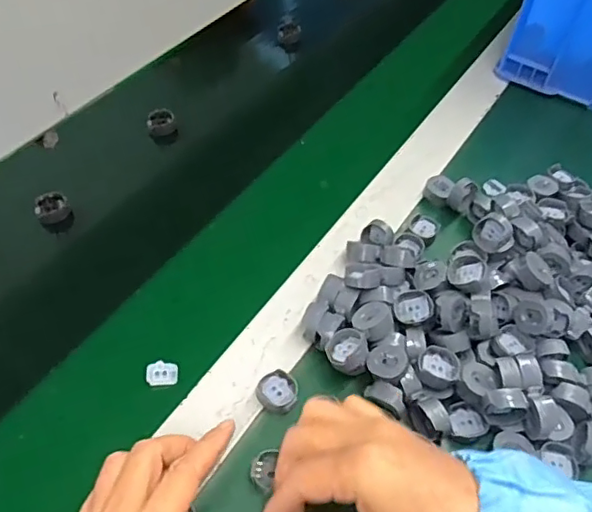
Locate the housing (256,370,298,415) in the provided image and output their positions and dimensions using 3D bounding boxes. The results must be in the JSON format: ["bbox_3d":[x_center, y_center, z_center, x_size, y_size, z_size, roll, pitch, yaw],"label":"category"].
[{"bbox_3d":[-0.012,0.095,0.399,0.029,0.009,0.026,21,53,12],"label":"housing"}]

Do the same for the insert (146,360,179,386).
[{"bbox_3d":[-0.097,0.084,0.414,0.022,0.004,0.018,-7,52,-9],"label":"insert"}]

